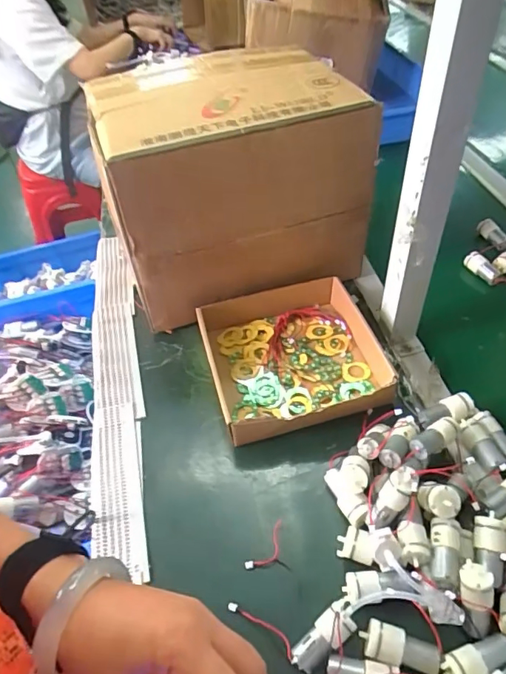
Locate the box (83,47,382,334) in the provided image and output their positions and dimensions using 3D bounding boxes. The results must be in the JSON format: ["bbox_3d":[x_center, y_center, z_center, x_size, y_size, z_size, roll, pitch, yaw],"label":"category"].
[{"bbox_3d":[-0.039,-0.221,0.736,0.347,0.281,0.260,-20,48,-12],"label":"box"}]

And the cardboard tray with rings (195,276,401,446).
[{"bbox_3d":[0.057,0.028,0.671,0.228,0.057,0.221,-15,47,-8],"label":"cardboard tray with rings"}]

